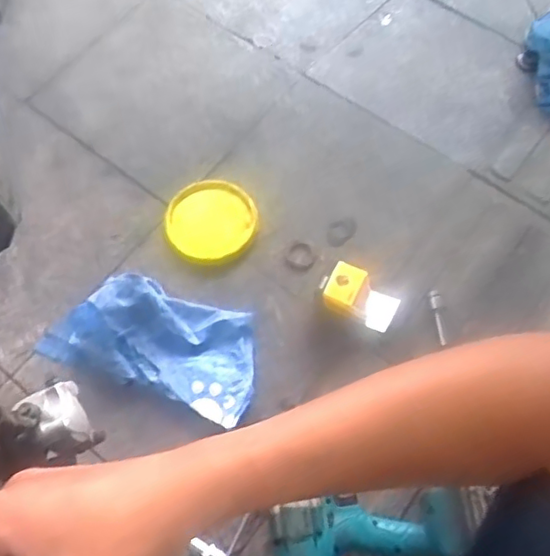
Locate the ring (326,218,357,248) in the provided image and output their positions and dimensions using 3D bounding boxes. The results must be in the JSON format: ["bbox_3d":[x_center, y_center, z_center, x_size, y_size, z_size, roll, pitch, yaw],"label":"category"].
[{"bbox_3d":[0.089,-0.064,0.858,0.048,0.007,0.033,-43,73,-16],"label":"ring"}]

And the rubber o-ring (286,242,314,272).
[{"bbox_3d":[0.033,-0.027,0.834,0.036,0.008,0.042,-18,68,-8],"label":"rubber o-ring"}]

